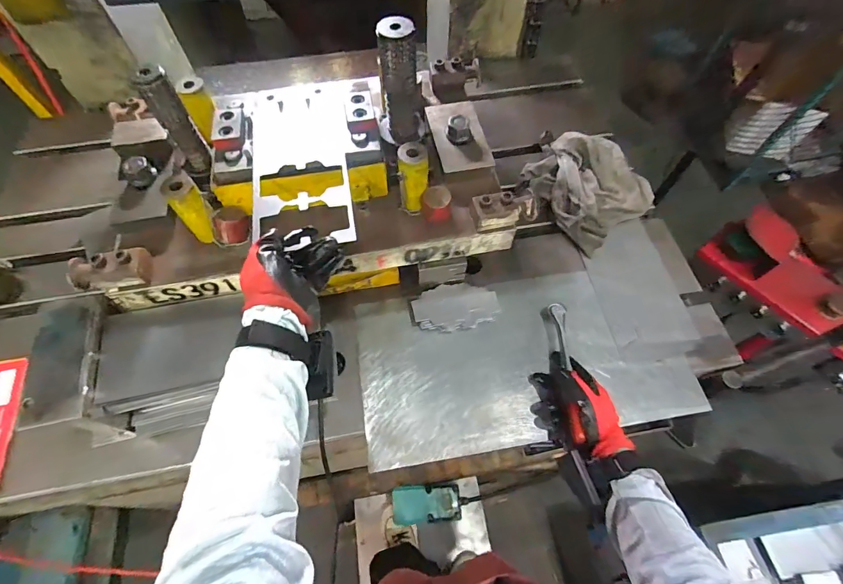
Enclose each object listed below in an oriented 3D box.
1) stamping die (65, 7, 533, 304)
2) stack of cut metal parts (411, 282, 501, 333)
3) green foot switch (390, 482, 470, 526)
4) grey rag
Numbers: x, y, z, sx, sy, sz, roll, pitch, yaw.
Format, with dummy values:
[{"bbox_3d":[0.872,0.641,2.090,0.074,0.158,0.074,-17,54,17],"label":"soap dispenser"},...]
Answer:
[{"bbox_3d":[-0.160,-0.176,0.585,0.599,0.224,0.285,-7,61,-3],"label":"stamping die"},{"bbox_3d":[0.056,0.030,0.658,0.133,0.053,0.068,-11,62,-5],"label":"stack of cut metal parts"},{"bbox_3d":[0.030,0.628,1.207,0.242,0.056,0.102,6,61,-16],"label":"green foot switch"},{"bbox_3d":[0.298,-0.205,0.749,0.189,0.063,0.218,-35,67,-16],"label":"grey rag"}]

